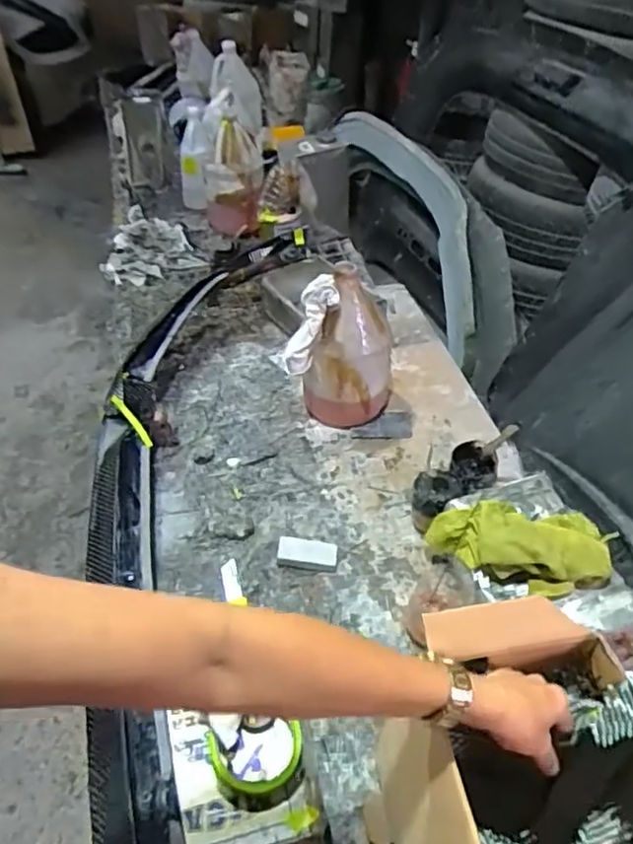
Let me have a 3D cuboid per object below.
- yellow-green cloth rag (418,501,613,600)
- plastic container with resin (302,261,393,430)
[{"bbox_3d":[0.249,0.149,0.799,0.243,0.098,0.121,5,39,36],"label":"yellow-green cloth rag"},{"bbox_3d":[0.053,-0.116,1.066,0.161,0.284,0.149,8,44,8],"label":"plastic container with resin"}]

